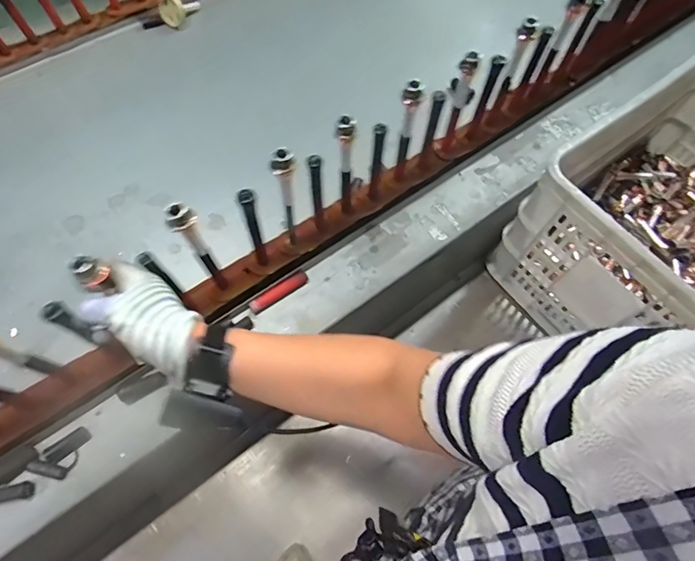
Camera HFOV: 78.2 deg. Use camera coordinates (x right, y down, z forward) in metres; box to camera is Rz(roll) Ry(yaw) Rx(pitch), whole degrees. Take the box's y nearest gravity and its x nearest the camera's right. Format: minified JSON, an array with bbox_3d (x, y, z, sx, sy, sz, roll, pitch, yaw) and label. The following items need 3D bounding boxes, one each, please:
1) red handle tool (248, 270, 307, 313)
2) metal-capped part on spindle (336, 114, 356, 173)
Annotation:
[{"bbox_3d":[-0.095,0.016,0.595,0.087,0.019,0.018,-36,71,-12],"label":"red handle tool"},{"bbox_3d":[-0.001,-0.161,0.519,0.021,0.086,0.019,-3,68,1],"label":"metal-capped part on spindle"}]

